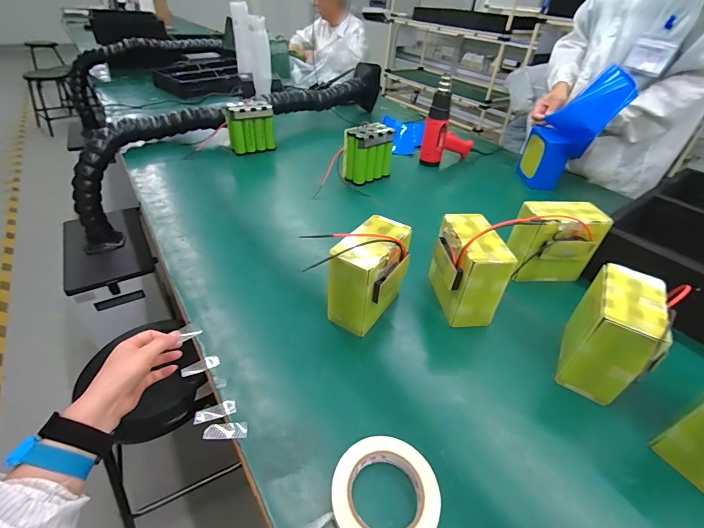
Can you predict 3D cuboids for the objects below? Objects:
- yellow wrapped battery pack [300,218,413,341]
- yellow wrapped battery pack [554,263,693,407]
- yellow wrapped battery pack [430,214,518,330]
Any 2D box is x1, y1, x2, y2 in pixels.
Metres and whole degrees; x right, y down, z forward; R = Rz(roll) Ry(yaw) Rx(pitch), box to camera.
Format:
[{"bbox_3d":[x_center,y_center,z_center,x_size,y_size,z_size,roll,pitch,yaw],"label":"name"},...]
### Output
[{"bbox_3d":[0.031,0.027,0.588,0.089,0.164,0.147,26,44,24],"label":"yellow wrapped battery pack"},{"bbox_3d":[0.378,0.108,0.504,0.085,0.145,0.159,25,44,23],"label":"yellow wrapped battery pack"},{"bbox_3d":[0.195,0.006,0.605,0.084,0.143,0.141,-3,40,-9],"label":"yellow wrapped battery pack"}]

